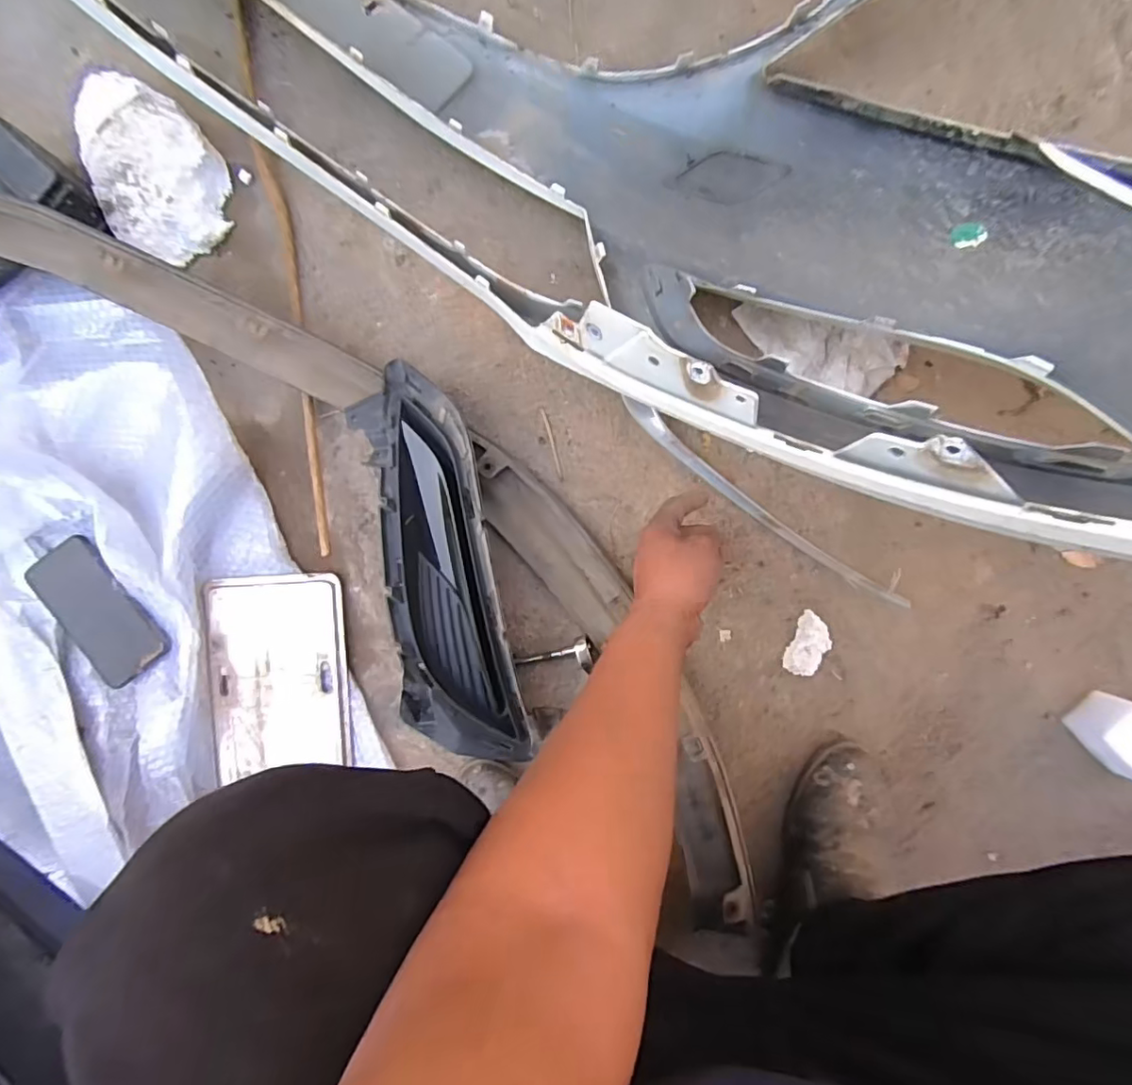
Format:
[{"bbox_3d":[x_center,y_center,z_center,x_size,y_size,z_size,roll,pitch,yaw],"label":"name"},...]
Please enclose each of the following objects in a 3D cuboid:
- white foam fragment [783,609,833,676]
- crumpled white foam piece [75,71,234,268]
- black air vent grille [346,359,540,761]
[{"bbox_3d":[0.256,0.108,0.594,0.037,0.012,0.066,22,90,2],"label":"white foam fragment"},{"bbox_3d":[-0.441,-0.405,0.604,0.126,0.045,0.188,-30,88,2],"label":"crumpled white foam piece"},{"bbox_3d":[-0.130,0.032,0.581,0.122,0.062,0.399,-12,89,2],"label":"black air vent grille"}]

